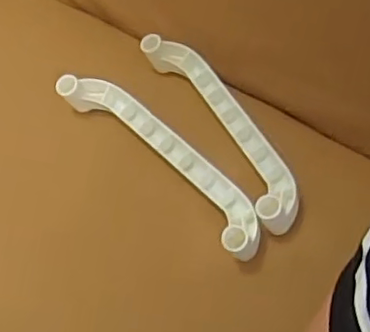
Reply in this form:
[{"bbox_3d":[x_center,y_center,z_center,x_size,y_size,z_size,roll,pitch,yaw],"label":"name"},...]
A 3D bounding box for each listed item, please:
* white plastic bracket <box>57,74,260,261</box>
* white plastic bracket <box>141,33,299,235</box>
[{"bbox_3d":[-0.021,-0.007,0.675,0.069,0.050,0.291,-36,61,-25],"label":"white plastic bracket"},{"bbox_3d":[0.043,-0.046,0.710,0.069,0.049,0.284,-22,56,-17],"label":"white plastic bracket"}]

